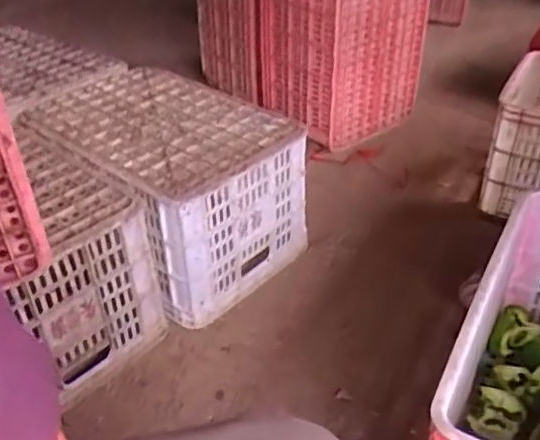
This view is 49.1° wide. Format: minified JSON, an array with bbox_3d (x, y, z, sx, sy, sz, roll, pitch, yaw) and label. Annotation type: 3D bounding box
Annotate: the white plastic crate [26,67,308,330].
[{"bbox_3d":[-0.215,-0.075,1.234,0.497,0.294,0.342,29,45,35],"label":"white plastic crate"}]

